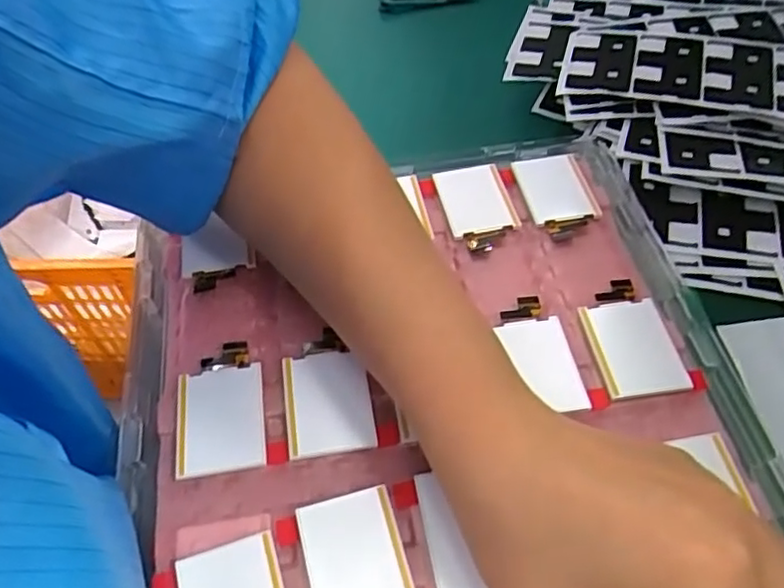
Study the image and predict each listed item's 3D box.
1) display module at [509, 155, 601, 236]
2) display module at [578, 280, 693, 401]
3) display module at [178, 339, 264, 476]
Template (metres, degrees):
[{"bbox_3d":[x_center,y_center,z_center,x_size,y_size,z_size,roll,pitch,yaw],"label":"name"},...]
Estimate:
[{"bbox_3d":[0.089,-0.054,0.350,0.036,0.007,0.056,-12,55,-7],"label":"display module"},{"bbox_3d":[0.107,0.020,0.293,0.037,0.008,0.058,-6,54,-4],"label":"display module"},{"bbox_3d":[-0.071,0.046,0.271,0.035,0.006,0.057,-8,54,-5],"label":"display module"}]

